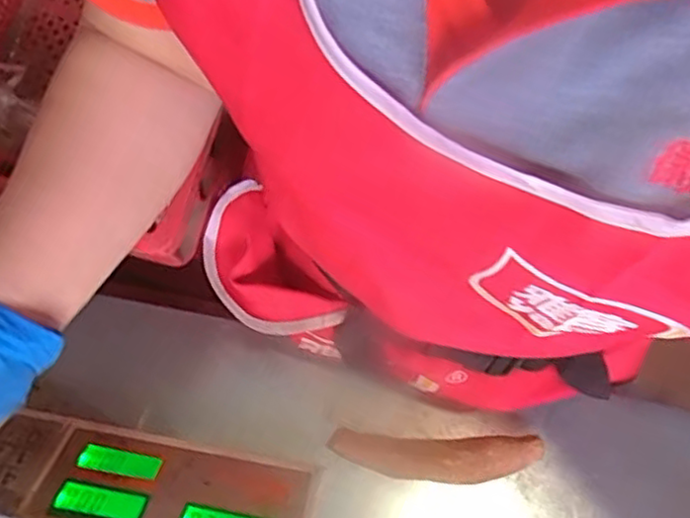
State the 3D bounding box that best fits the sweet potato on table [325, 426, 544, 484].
[{"bbox_3d":[0.067,0.148,0.500,0.156,0.042,0.037,4,70,0],"label":"sweet potato on table"}]

